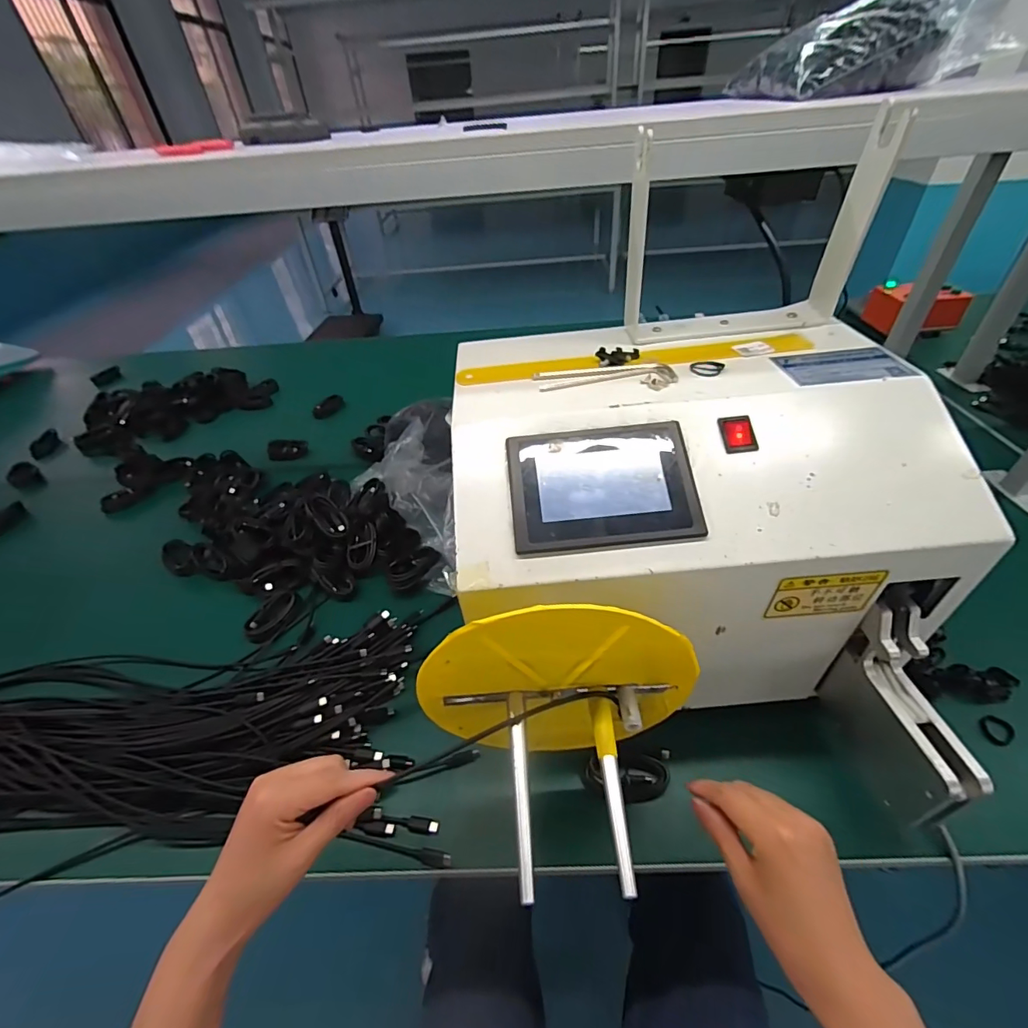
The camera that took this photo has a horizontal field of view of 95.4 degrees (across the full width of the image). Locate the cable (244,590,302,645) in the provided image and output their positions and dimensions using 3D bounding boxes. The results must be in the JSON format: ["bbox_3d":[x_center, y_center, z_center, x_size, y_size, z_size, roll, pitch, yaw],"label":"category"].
[{"bbox_3d":[-0.311,0.131,0.605,0.049,0.017,0.077,6,44,12],"label":"cable"}]

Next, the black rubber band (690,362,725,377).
[{"bbox_3d":[0.174,-0.132,0.423,0.028,0.004,0.029,18,47,23],"label":"black rubber band"}]

